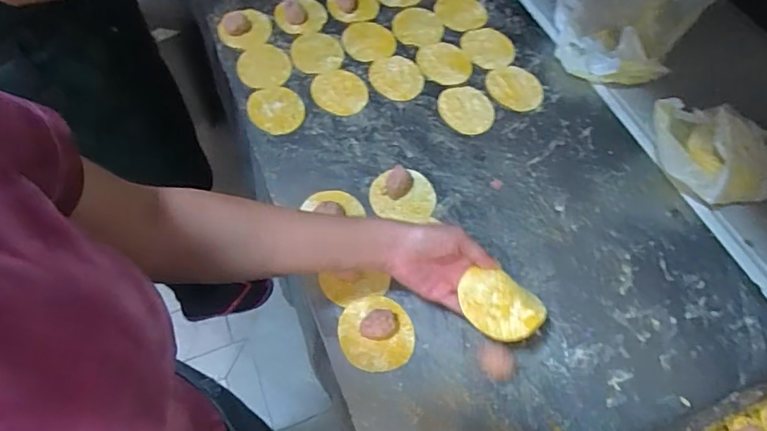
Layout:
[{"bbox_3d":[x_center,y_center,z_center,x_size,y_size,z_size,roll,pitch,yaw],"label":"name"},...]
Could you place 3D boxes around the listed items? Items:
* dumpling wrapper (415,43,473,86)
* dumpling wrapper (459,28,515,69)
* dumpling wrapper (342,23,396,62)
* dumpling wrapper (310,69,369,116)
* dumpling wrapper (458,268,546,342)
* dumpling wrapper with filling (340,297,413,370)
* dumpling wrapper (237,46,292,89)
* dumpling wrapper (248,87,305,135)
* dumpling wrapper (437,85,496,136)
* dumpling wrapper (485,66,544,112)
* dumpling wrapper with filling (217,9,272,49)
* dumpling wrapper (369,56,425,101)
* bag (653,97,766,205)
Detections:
[{"bbox_3d":[0.091,-0.227,0.781,0.076,0.004,0.088,-29,64,-18],"label":"dumpling wrapper"},{"bbox_3d":[0.161,-0.255,0.800,0.066,0.006,0.084,-28,63,-7],"label":"dumpling wrapper"},{"bbox_3d":[-0.023,-0.265,0.804,0.080,0.006,0.074,1,63,-2],"label":"dumpling wrapper"},{"bbox_3d":[-0.062,-0.174,0.747,0.074,0.006,0.087,-19,61,-13],"label":"dumpling wrapper"},{"bbox_3d":[0.112,0.088,0.507,0.078,0.014,0.059,33,66,16],"label":"dumpling wrapper"},{"bbox_3d":[-0.008,0.121,0.555,0.078,0.027,0.078,3,58,0],"label":"dumpling wrapper with filling"},{"bbox_3d":[-0.173,-0.217,0.767,0.075,0.007,0.088,-9,59,-11],"label":"dumpling wrapper"},{"bbox_3d":[-0.147,-0.144,0.723,0.074,0.005,0.084,-14,60,-5],"label":"dumpling wrapper"},{"bbox_3d":[0.118,-0.149,0.735,0.072,0.005,0.084,-29,64,-18],"label":"dumpling wrapper"},{"bbox_3d":[0.189,-0.183,0.755,0.071,0.005,0.083,-35,71,-17],"label":"dumpling wrapper"},{"bbox_3d":[-0.207,-0.285,0.799,0.079,0.014,0.069,-31,64,-19],"label":"dumpling wrapper with filling"},{"bbox_3d":[0.021,-0.202,0.763,0.082,0.009,0.076,-1,63,2],"label":"dumpling wrapper"},{"bbox_3d":[0.408,-0.081,0.643,0.170,0.099,0.115,-8,59,-6],"label":"bag"}]

